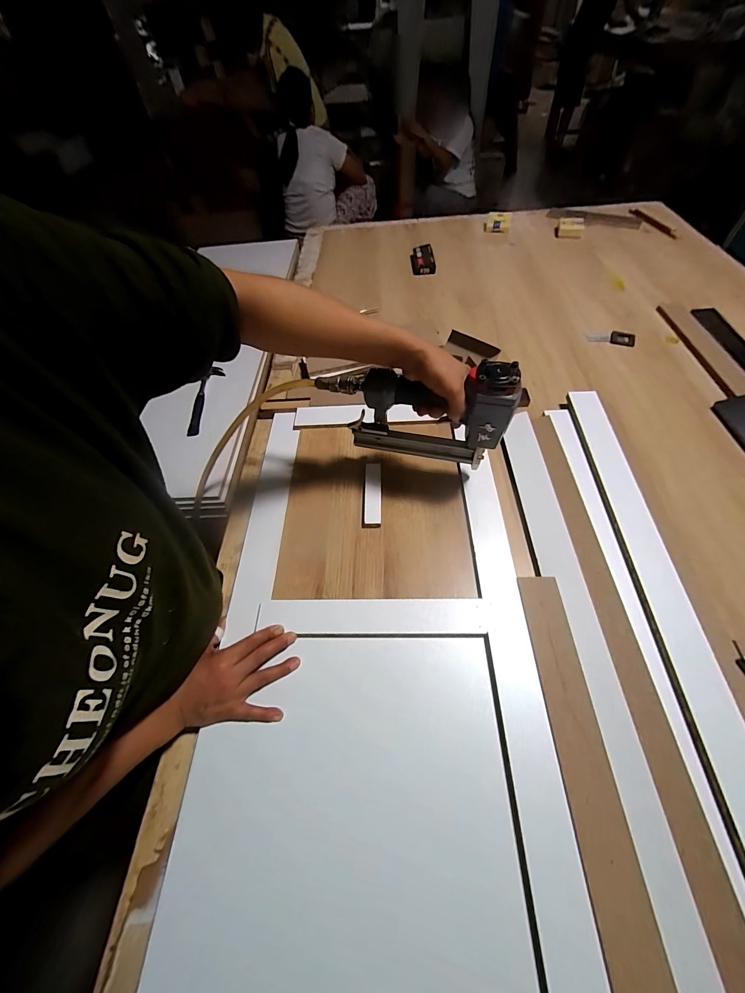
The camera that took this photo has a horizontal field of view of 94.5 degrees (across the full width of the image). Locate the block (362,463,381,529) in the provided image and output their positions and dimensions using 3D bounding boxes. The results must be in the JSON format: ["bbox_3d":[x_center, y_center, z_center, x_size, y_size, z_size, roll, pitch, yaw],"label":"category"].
[{"bbox_3d":[0.000,-0.004,0.564,0.029,0.014,0.119,0,56,4],"label":"block"}]

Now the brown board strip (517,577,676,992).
[{"bbox_3d":[0.220,0.357,0.300,0.048,0.009,0.587,-2,55,3],"label":"brown board strip"}]

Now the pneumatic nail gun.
[{"bbox_3d":[0.058,-0.121,0.494,0.256,0.153,0.048,12,57,12],"label":"pneumatic nail gun"}]

